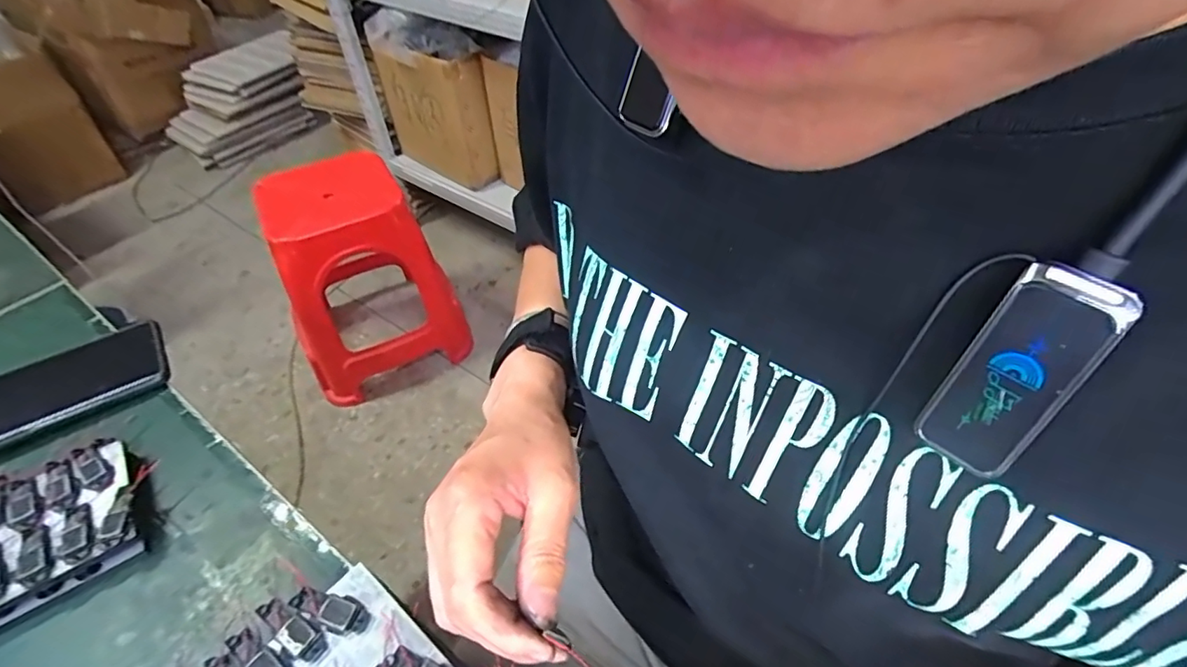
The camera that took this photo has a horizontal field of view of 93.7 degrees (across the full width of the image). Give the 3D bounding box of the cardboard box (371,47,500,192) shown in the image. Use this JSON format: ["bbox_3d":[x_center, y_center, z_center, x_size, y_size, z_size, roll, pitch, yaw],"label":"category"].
[{"bbox_3d":[-0.415,-0.593,1.460,0.151,0.291,0.350,-32,53,-24],"label":"cardboard box"}]

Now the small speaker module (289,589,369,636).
[{"bbox_3d":[-0.132,0.139,0.279,0.040,0.006,0.014,14,49,16],"label":"small speaker module"}]

